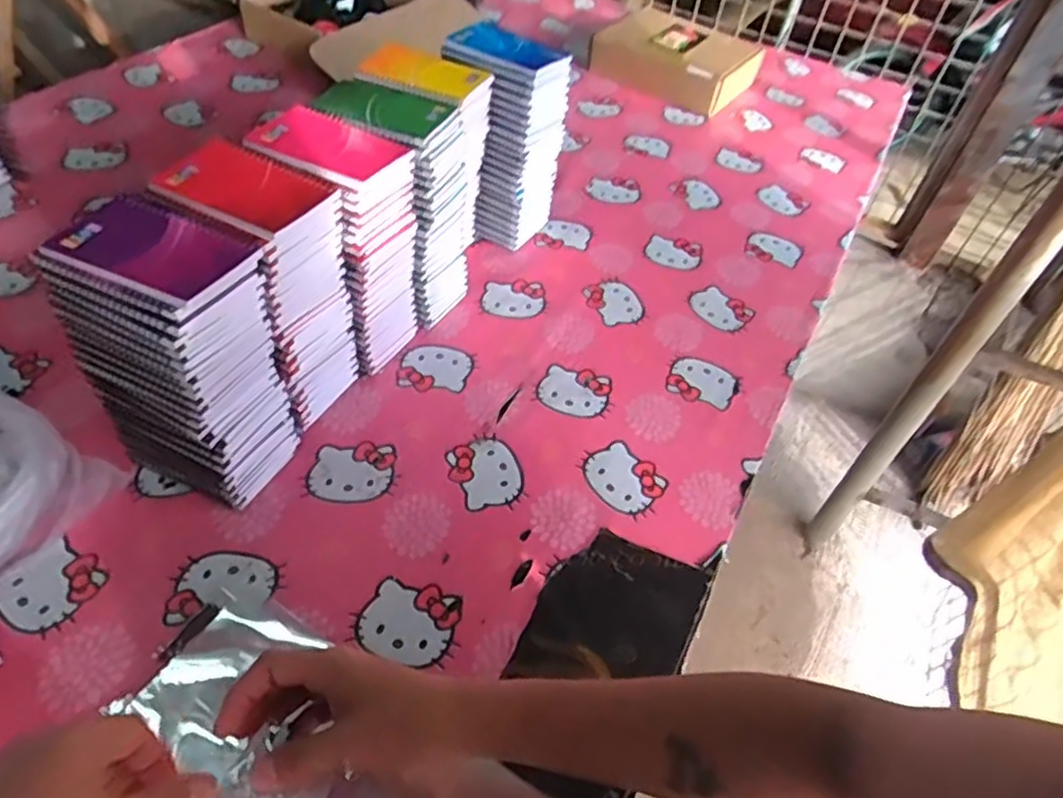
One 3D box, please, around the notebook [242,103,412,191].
[{"bbox_3d":[-0.187,-0.231,0.625,0.128,0.010,0.088,22,49,11],"label":"notebook"}]

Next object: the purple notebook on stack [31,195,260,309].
[{"bbox_3d":[-0.281,-0.113,0.510,0.127,0.012,0.091,20,48,9],"label":"purple notebook on stack"}]

